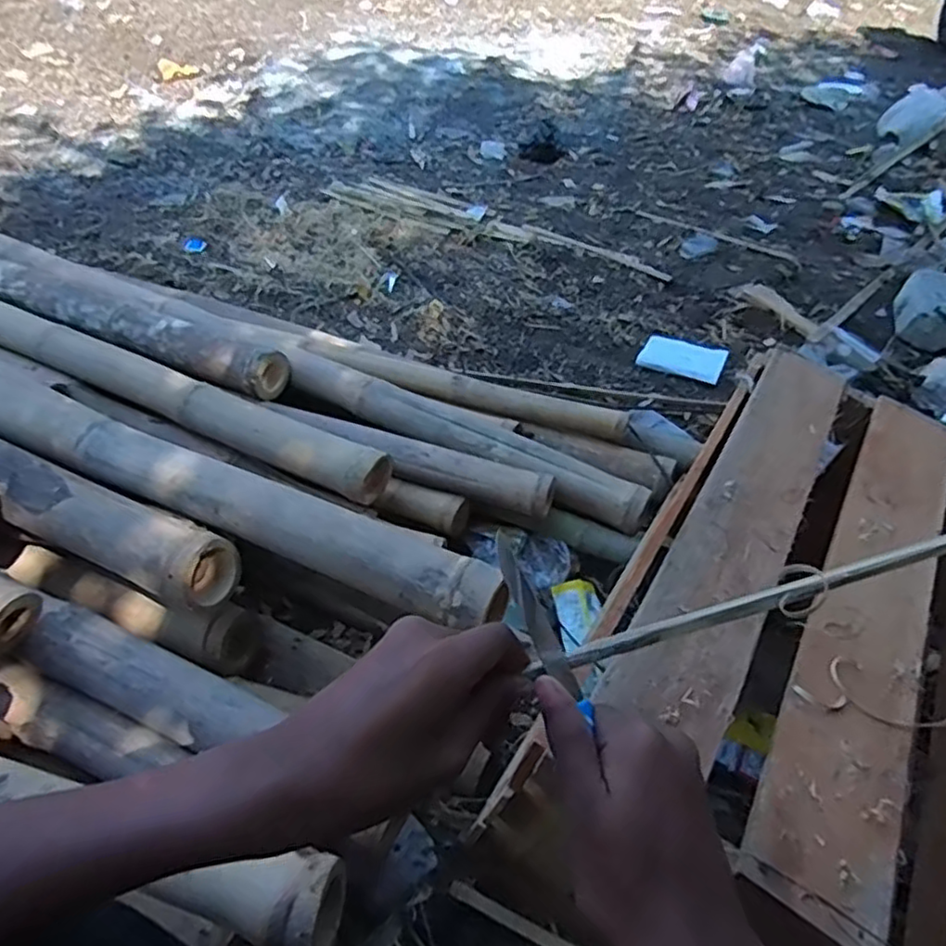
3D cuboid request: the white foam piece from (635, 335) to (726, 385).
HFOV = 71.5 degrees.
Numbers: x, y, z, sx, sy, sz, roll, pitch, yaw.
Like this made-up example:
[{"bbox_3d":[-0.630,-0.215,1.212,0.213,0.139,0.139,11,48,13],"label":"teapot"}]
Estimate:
[{"bbox_3d":[0.477,-0.260,1.493,0.178,0.013,0.135,21,50,18],"label":"white foam piece"}]

